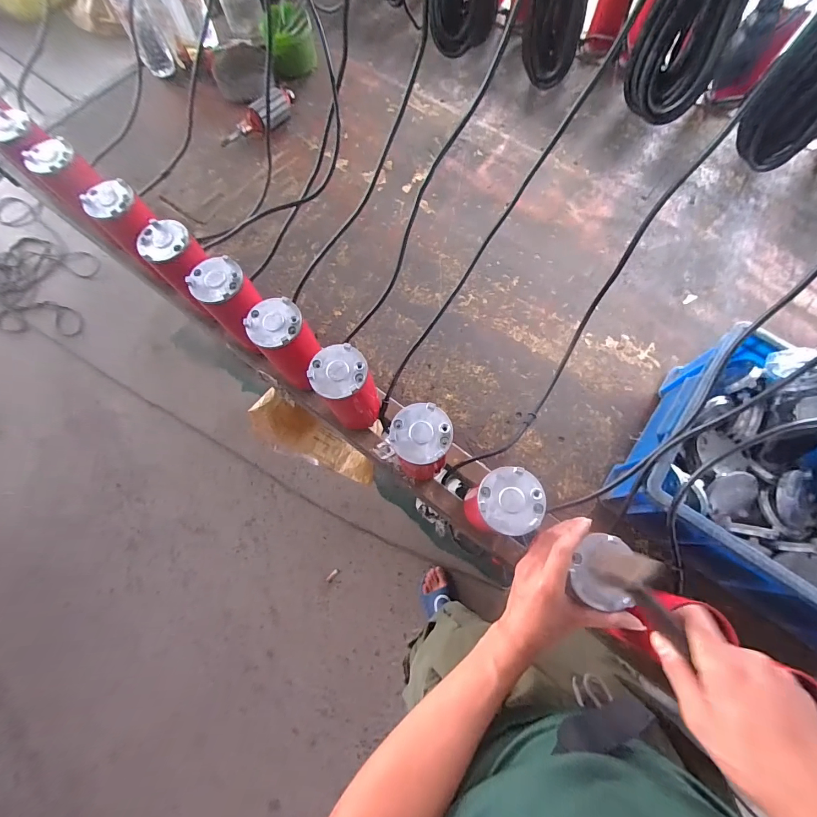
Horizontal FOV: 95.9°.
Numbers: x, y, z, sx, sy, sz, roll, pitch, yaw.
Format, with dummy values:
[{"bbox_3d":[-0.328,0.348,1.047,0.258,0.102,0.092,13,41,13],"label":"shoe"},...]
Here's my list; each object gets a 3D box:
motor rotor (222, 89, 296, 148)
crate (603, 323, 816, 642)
[{"bbox_3d":[-0.340,-0.669,0.846,0.045,0.056,0.212,39,77,13],"label":"motor rotor"},{"bbox_3d":[0.527,0.125,0.506,0.416,0.197,0.294,30,75,11],"label":"crate"}]

